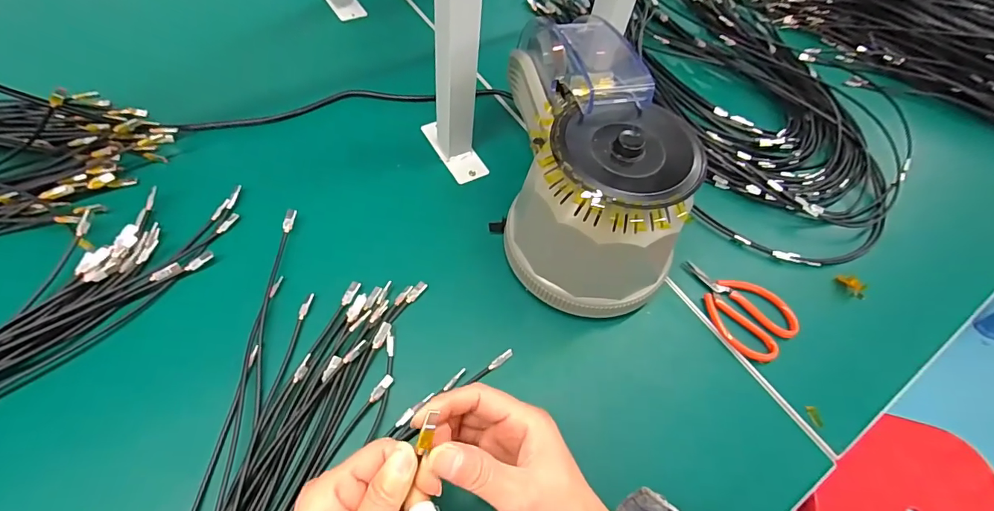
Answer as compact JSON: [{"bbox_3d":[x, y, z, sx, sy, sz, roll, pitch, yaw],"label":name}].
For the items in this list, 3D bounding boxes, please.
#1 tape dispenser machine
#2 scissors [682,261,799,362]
[{"bbox_3d":[0.080,-0.054,0.397,0.133,0.155,0.176,-12,61,-13],"label":"tape dispenser machine"},{"bbox_3d":[0.226,0.047,0.434,0.069,0.010,0.111,-35,68,-24],"label":"scissors"}]

